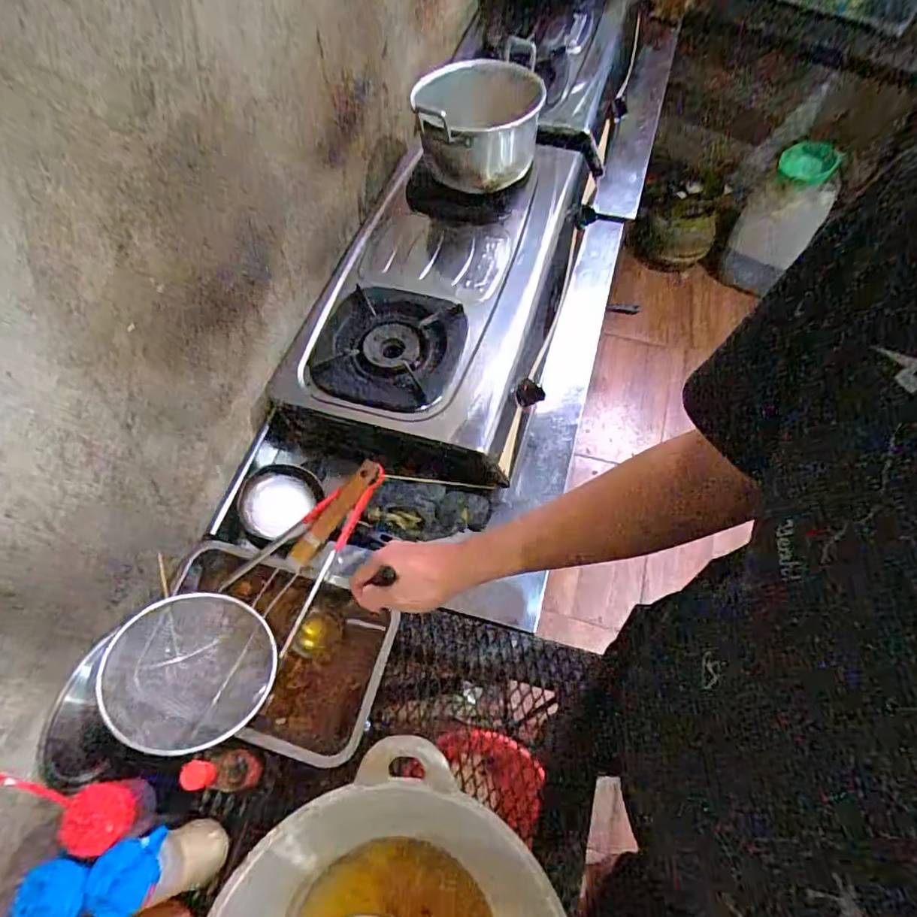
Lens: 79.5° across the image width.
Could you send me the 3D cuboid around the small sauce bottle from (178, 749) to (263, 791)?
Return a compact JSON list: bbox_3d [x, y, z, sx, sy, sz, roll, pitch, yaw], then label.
[{"bbox_3d":[-0.256,0.340,0.600,0.047,0.101,0.039,-4,62,0],"label":"small sauce bottle"}]

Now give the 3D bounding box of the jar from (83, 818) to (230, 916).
[{"bbox_3d":[-0.304,0.420,0.573,0.065,0.168,0.058,-17,63,-7],"label":"jar"}]

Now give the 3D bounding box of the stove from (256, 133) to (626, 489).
[{"bbox_3d":[-0.014,-0.324,0.963,0.433,0.140,0.765,20,65,12],"label":"stove"}]

